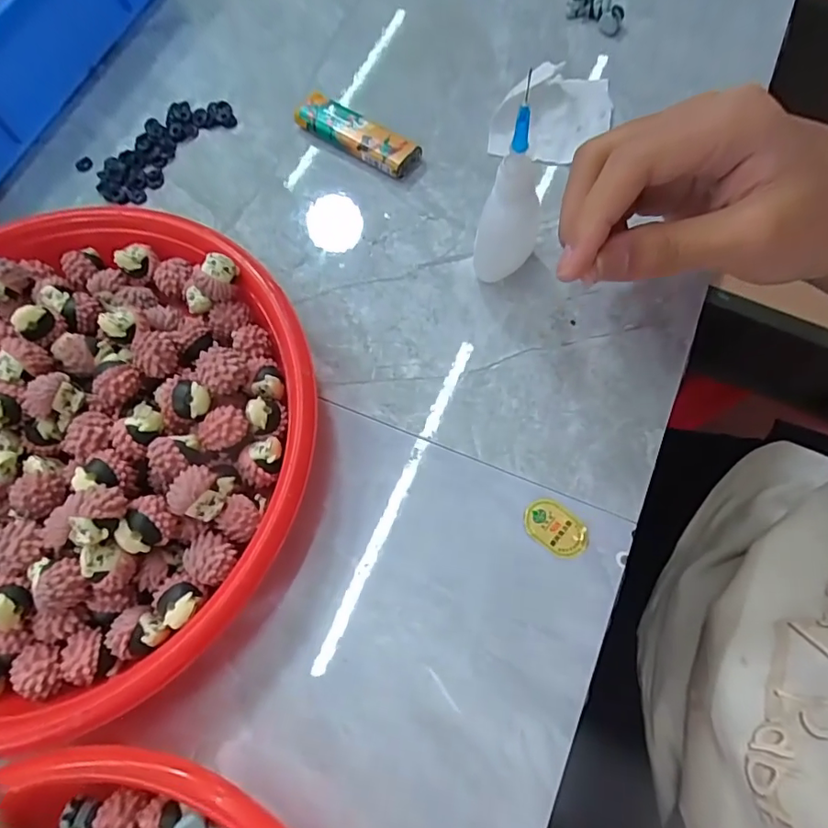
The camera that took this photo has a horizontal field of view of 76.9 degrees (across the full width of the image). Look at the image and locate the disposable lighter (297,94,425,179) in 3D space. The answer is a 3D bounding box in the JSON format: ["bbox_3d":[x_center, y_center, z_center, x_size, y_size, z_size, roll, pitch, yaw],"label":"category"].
[{"bbox_3d":[-0.034,-0.158,0.296,0.077,0.011,0.023,37,77,16],"label":"disposable lighter"}]

